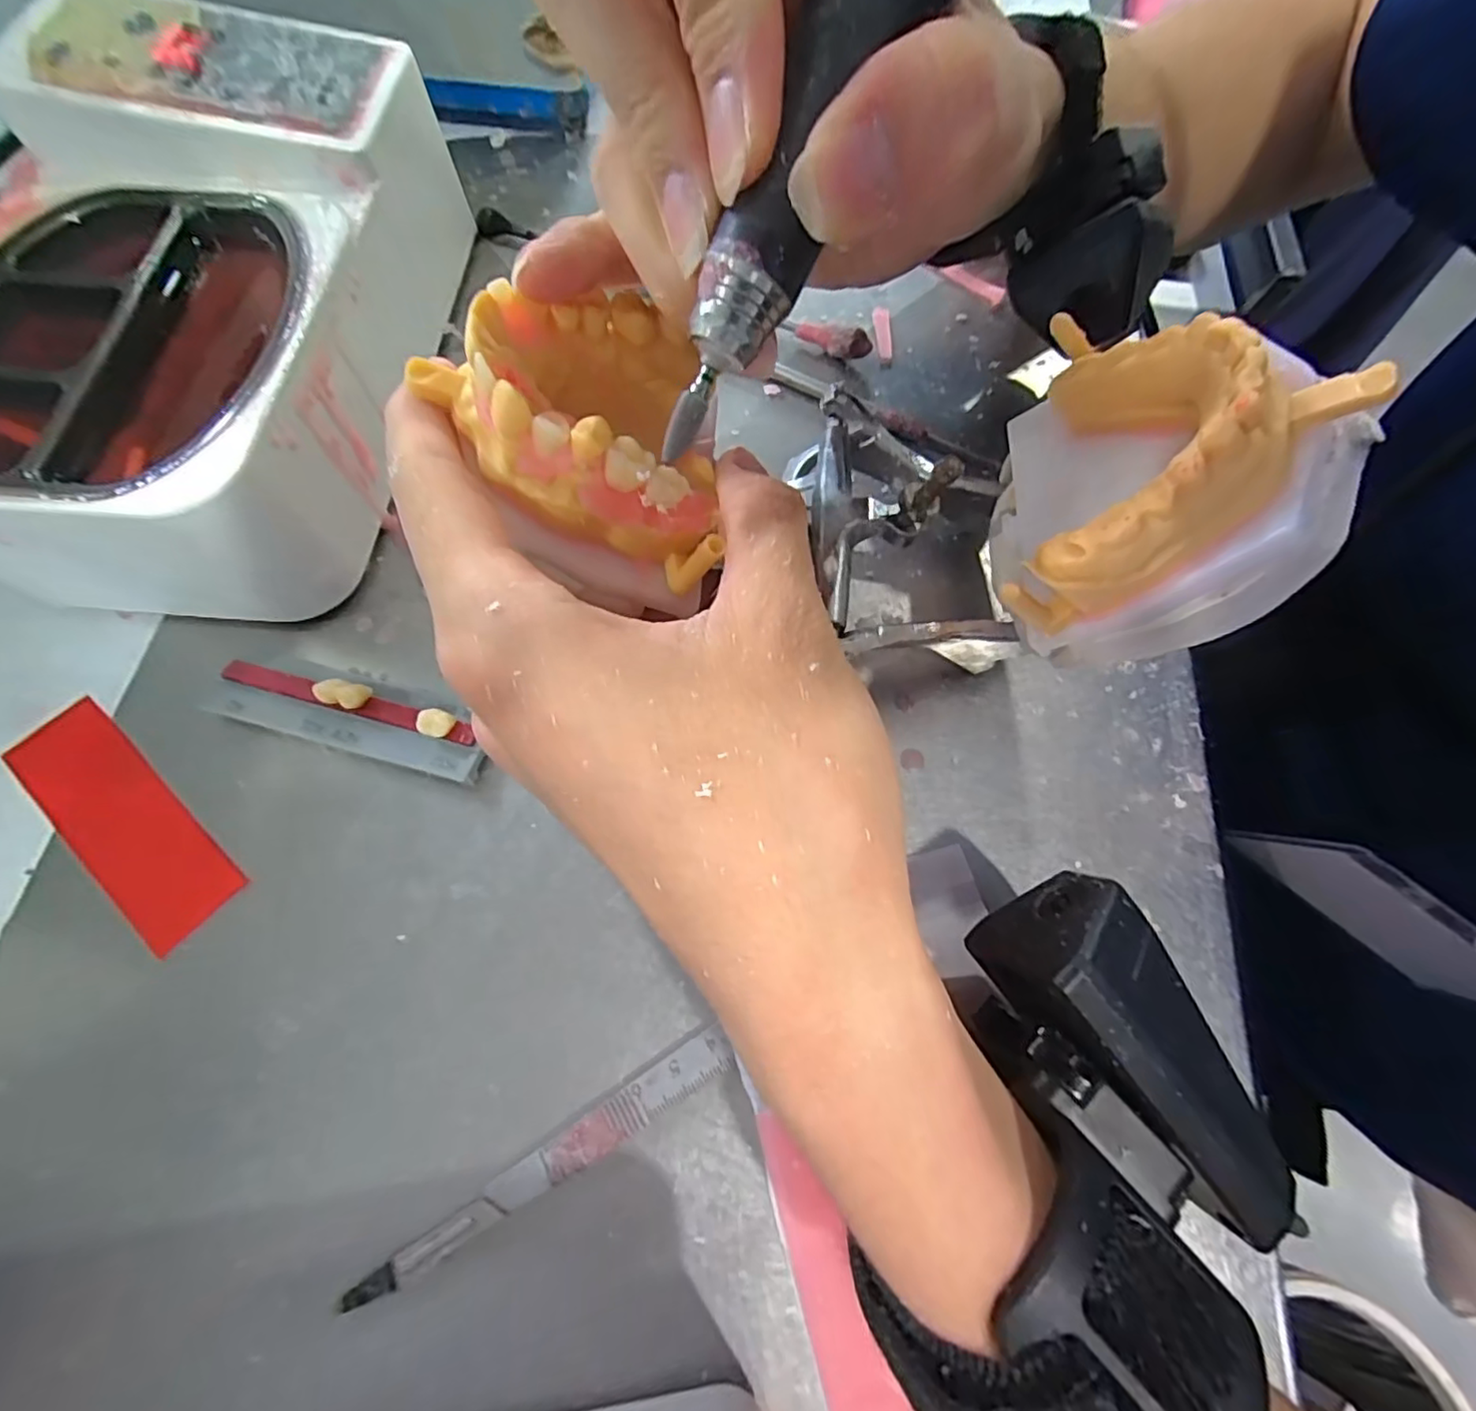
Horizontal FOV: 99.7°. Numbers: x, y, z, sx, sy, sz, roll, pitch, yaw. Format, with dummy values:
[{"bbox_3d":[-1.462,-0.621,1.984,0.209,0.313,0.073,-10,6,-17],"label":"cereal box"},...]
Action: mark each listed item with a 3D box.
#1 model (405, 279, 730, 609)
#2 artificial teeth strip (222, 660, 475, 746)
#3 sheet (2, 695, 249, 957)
[{"bbox_3d":[-0.034,-0.057,0.136,0.054,0.044,0.056,-8,69,-5],"label":"model"},{"bbox_3d":[-0.110,-0.002,0.175,0.078,0.008,0.008,16,70,4],"label":"artificial teeth strip"},{"bbox_3d":[-0.171,0.031,0.172,0.082,0.004,0.026,39,73,12],"label":"sheet"}]

